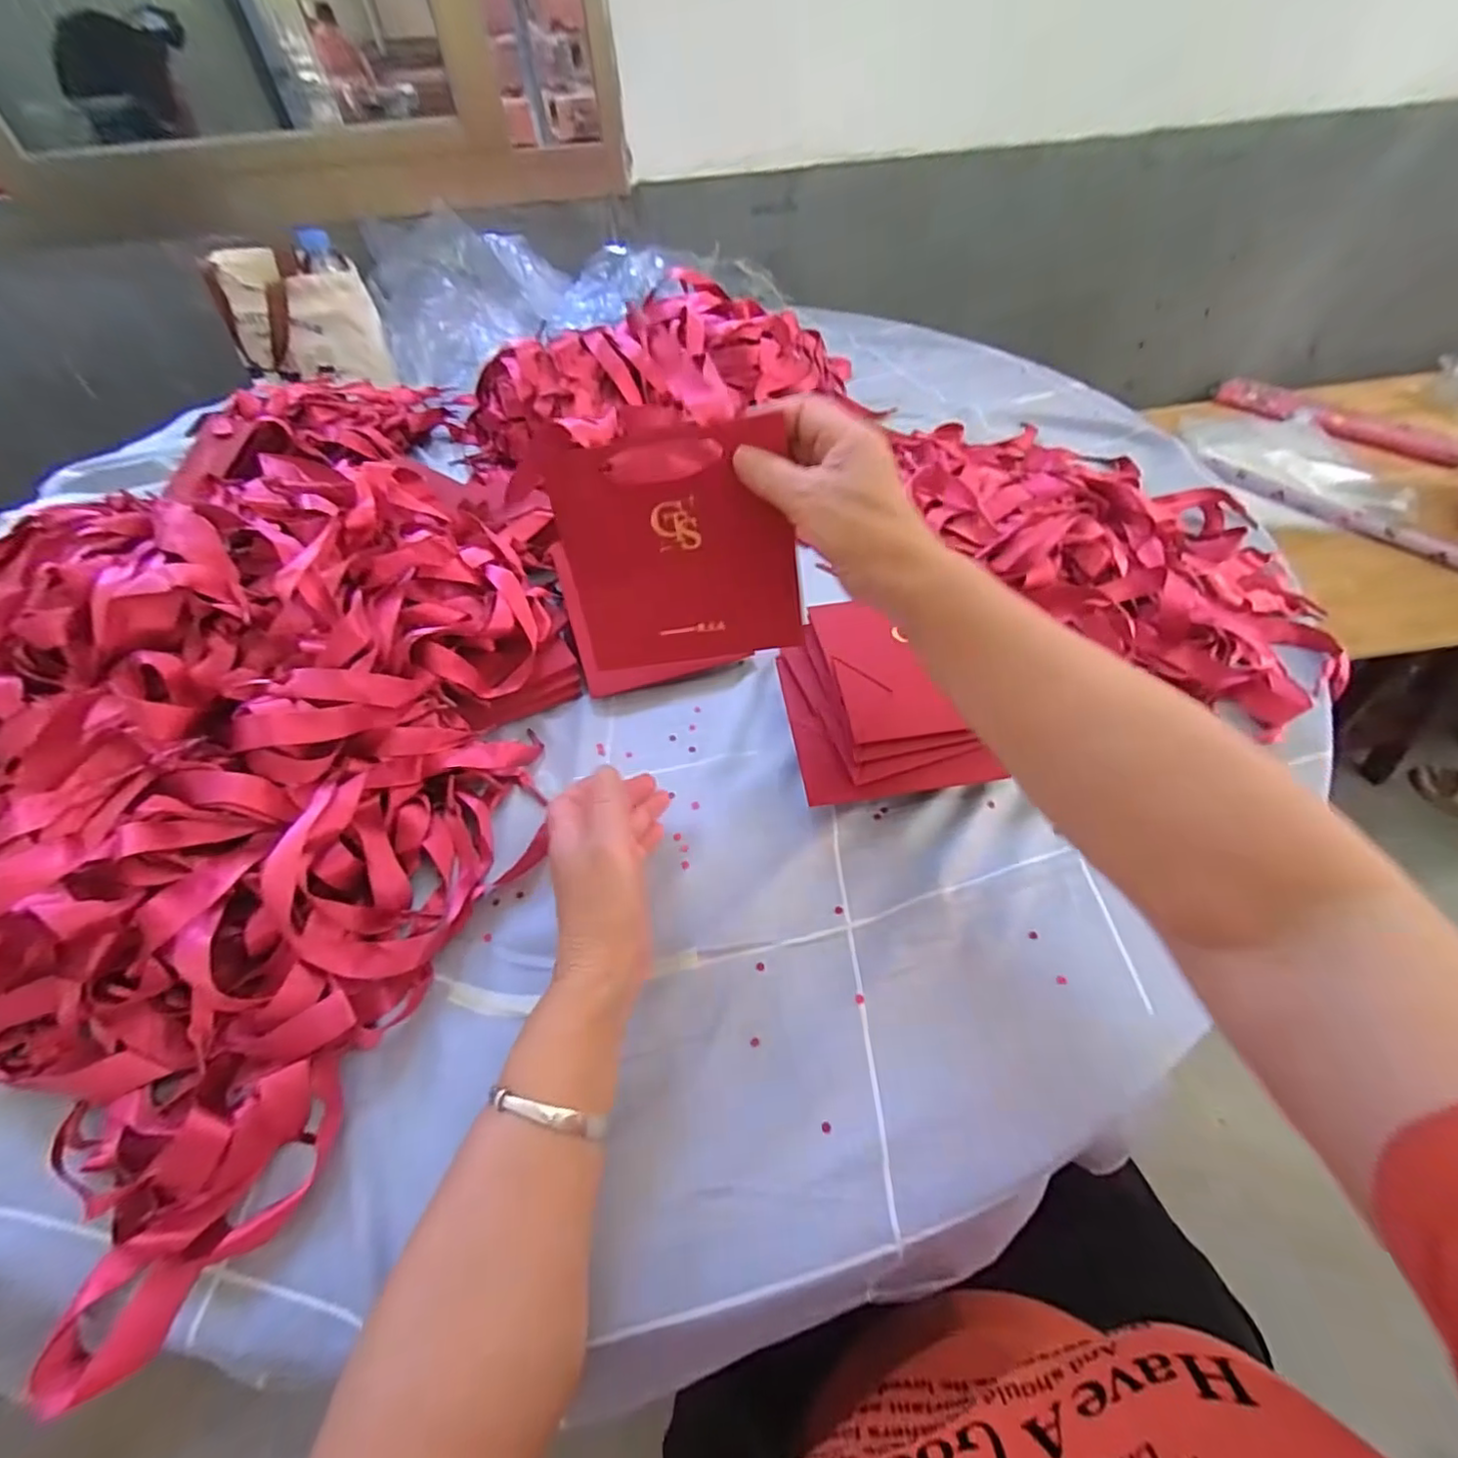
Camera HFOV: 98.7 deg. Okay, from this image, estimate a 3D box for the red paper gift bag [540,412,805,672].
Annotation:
[{"bbox_3d":[-0.029,-0.107,0.385,0.136,0.138,0.014,-8,33,3],"label":"red paper gift bag"}]

